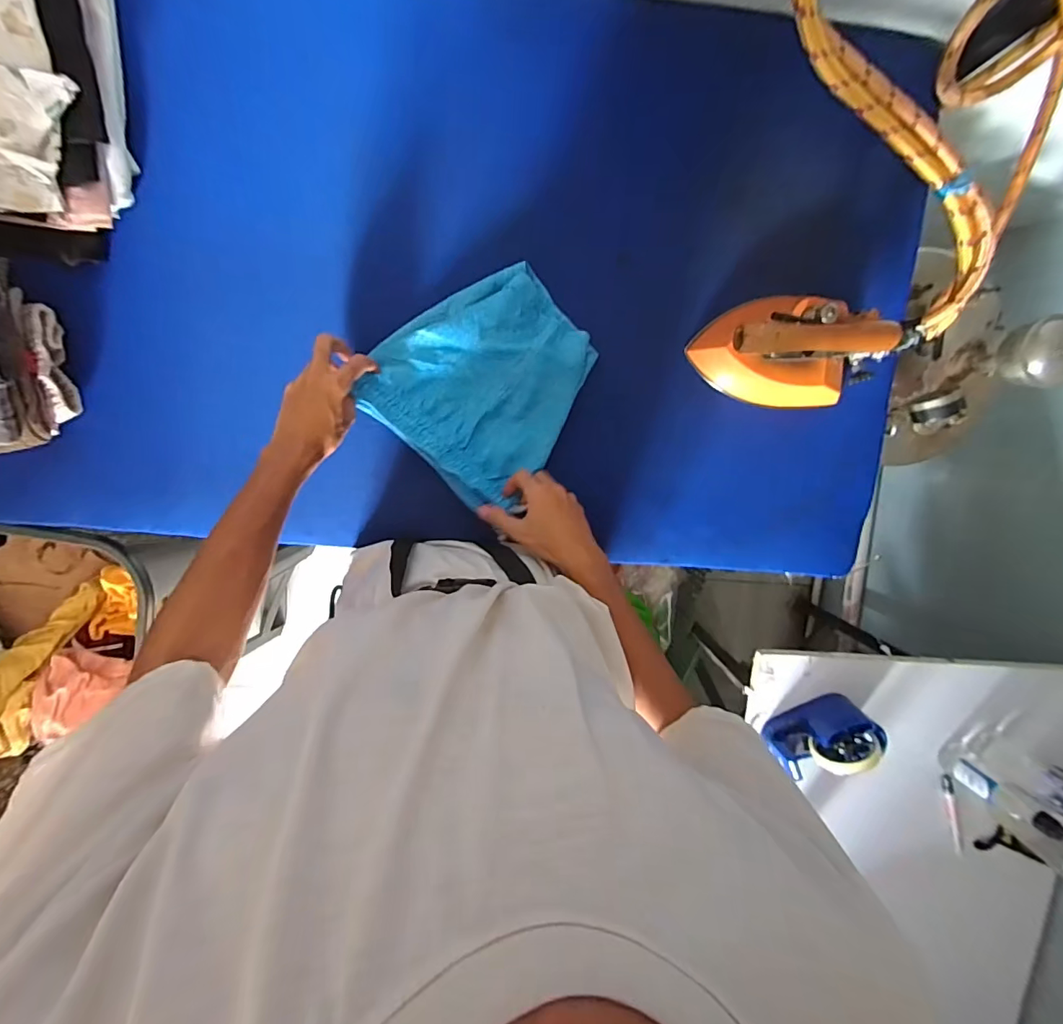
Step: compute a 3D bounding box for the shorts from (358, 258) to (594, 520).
[{"bbox_3d":[-0.050,-0.155,0.572,0.224,0.036,0.239,44,94,-9],"label":"shorts"}]

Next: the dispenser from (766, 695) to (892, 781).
[{"bbox_3d":[0.443,0.348,0.738,0.145,0.095,0.069,-21,100,0],"label":"dispenser"}]

